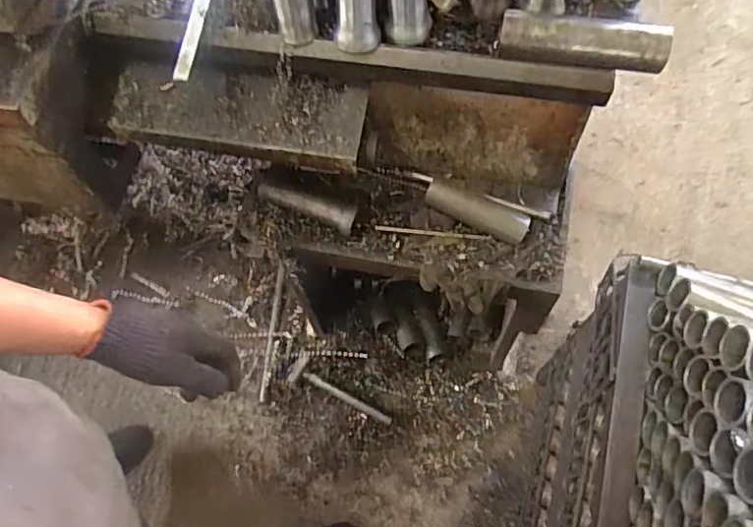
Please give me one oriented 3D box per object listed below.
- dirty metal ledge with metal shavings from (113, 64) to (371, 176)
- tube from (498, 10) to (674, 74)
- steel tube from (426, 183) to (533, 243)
[{"bbox_3d":[-0.186,-0.201,0.783,0.337,0.033,0.111,9,90,6],"label":"dirty metal ledge with metal shavings"},{"bbox_3d":[0.234,-0.252,0.663,0.185,0.043,0.040,10,66,8],"label":"tube"},{"bbox_3d":[0.164,-0.085,0.952,0.169,0.052,0.048,20,68,12],"label":"steel tube"}]

